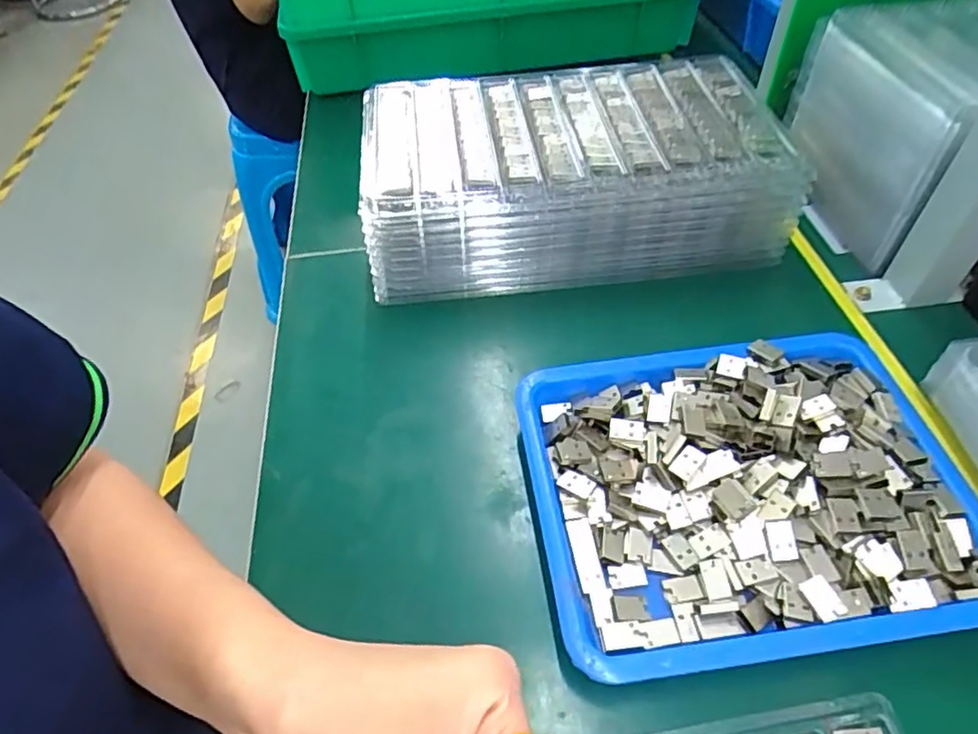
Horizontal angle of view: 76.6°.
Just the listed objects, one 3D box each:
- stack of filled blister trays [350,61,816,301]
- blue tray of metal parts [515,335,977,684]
[{"bbox_3d":[0.058,-0.148,0.479,0.292,0.099,0.175,-4,50,0],"label":"stack of filled blister trays"},{"bbox_3d":[0.132,0.062,0.325,0.215,0.040,0.166,-7,50,-3],"label":"blue tray of metal parts"}]

